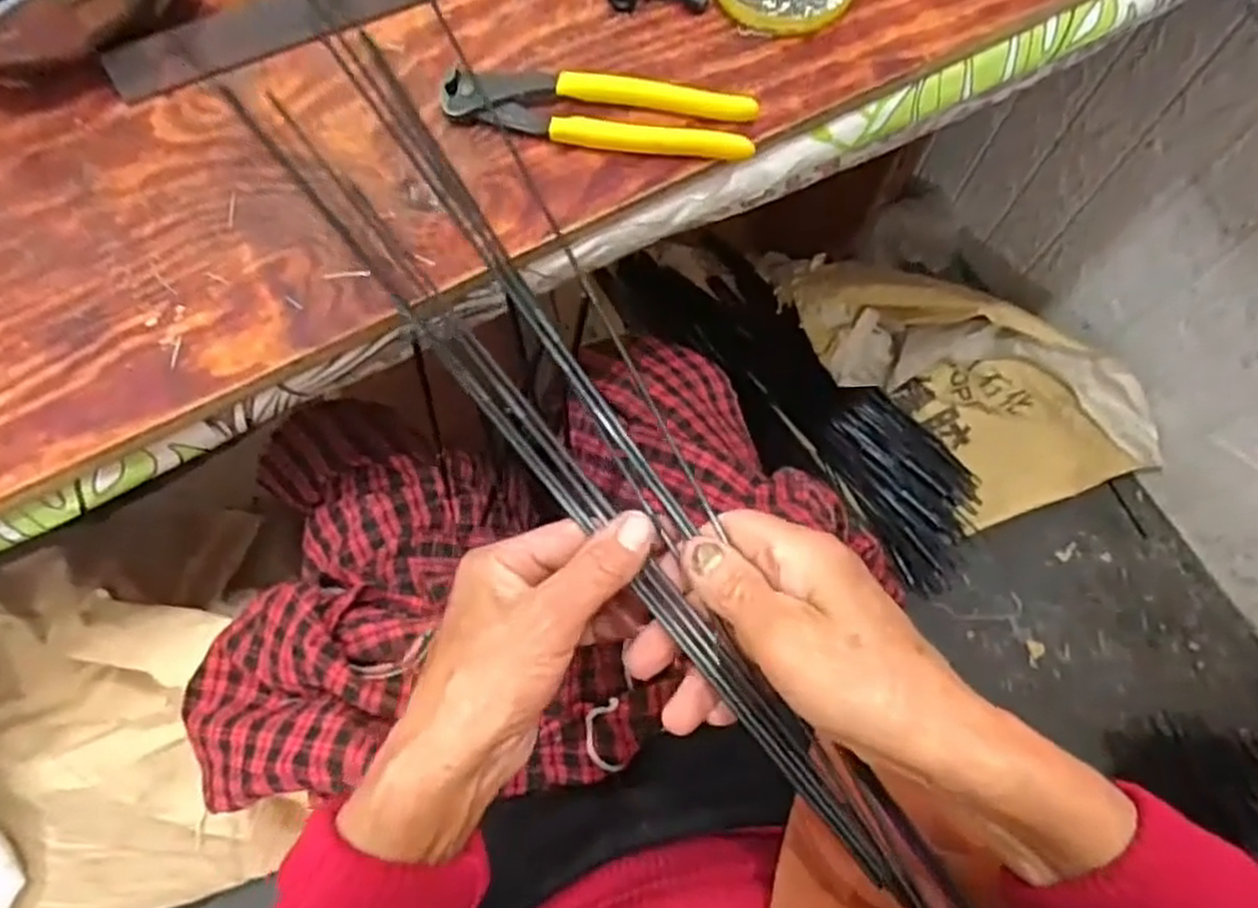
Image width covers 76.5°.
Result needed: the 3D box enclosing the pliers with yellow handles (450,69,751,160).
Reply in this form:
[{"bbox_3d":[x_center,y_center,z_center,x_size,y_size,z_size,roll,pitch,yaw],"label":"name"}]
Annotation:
[{"bbox_3d":[-0.015,-0.185,0.423,0.161,0.018,0.042,7,69,5],"label":"pliers with yellow handles"}]

